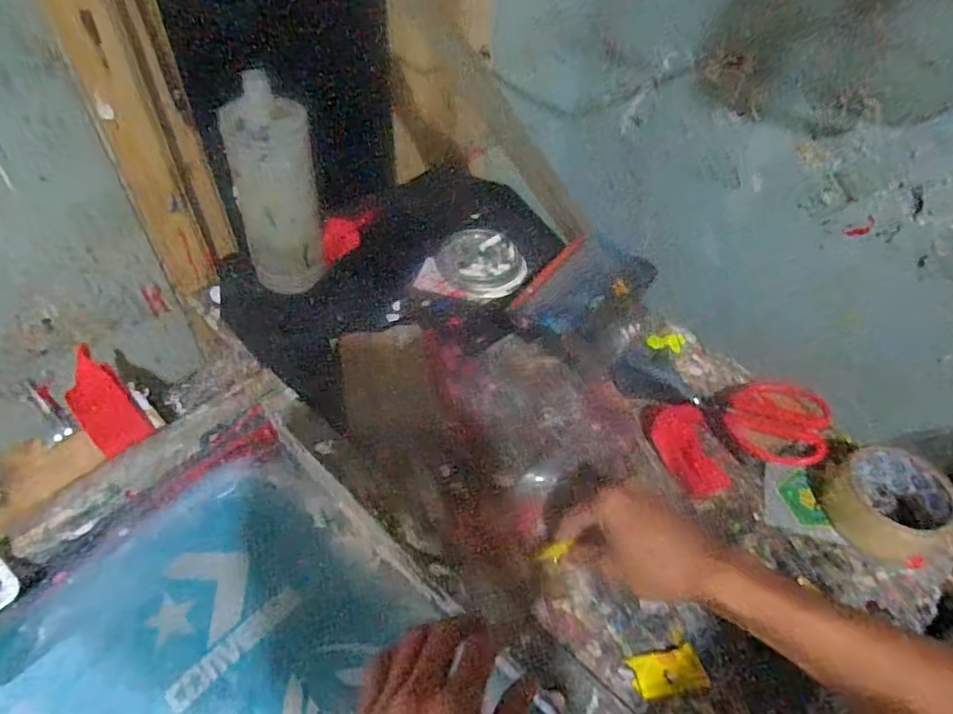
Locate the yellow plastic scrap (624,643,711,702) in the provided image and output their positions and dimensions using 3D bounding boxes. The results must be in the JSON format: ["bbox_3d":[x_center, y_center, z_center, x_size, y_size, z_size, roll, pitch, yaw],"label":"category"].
[{"bbox_3d":[0.144,0.238,0.423,0.057,0.005,0.031,-7,50,-10],"label":"yellow plastic scrap"}]

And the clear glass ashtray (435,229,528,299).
[{"bbox_3d":[0.005,-0.119,0.701,0.088,0.030,0.109,-33,59,-28],"label":"clear glass ashtray"}]

